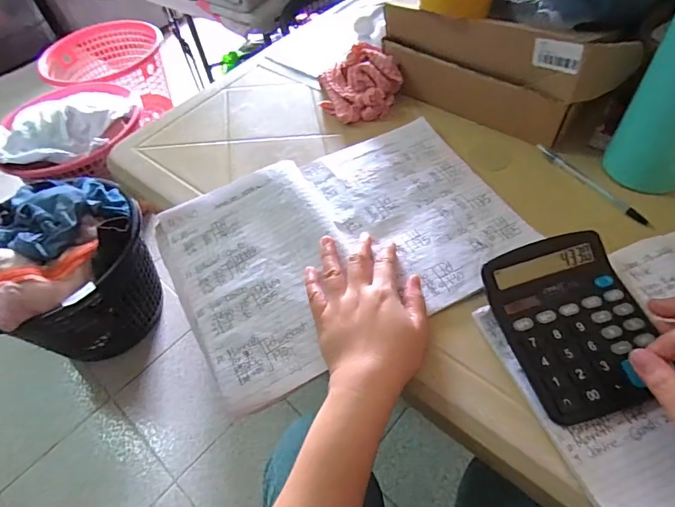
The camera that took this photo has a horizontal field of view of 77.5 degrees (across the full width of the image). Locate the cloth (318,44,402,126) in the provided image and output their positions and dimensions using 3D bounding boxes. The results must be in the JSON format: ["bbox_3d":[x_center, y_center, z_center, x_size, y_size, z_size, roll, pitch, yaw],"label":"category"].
[{"bbox_3d":[0.031,-0.239,0.601,0.112,0.061,0.105,-16,54,-4],"label":"cloth"}]

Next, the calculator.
[{"bbox_3d":[0.202,0.055,0.356,0.115,0.037,0.140,-16,51,-7],"label":"calculator"}]

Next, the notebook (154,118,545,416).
[{"bbox_3d":[0.004,-0.018,0.460,0.354,0.025,0.242,-24,62,-9],"label":"notebook"}]

